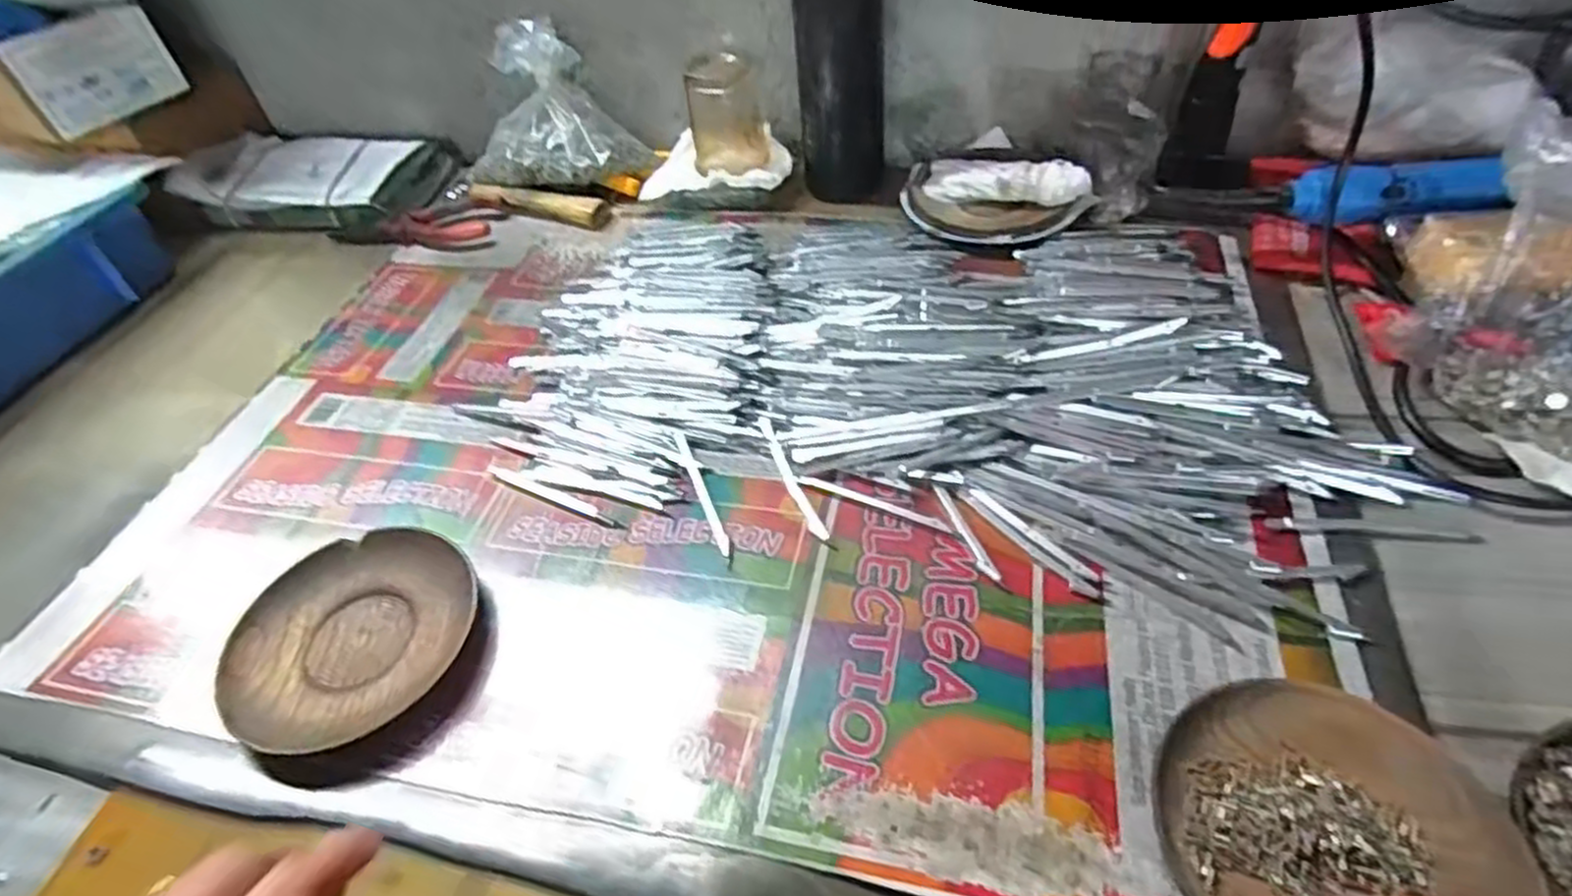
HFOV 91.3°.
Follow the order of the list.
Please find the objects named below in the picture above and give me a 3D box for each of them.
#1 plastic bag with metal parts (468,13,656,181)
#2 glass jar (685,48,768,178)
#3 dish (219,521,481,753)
[{"bbox_3d":[-0.194,-0.275,0.639,0.155,0.122,0.070,3,48,9],"label":"plastic bag with metal parts"},{"bbox_3d":[-0.048,-0.264,0.615,0.060,0.083,0.060,-8,47,0],"label":"glass jar"},{"bbox_3d":[-0.209,0.090,0.372,0.113,0.019,0.109,-35,53,-24],"label":"dish"}]

